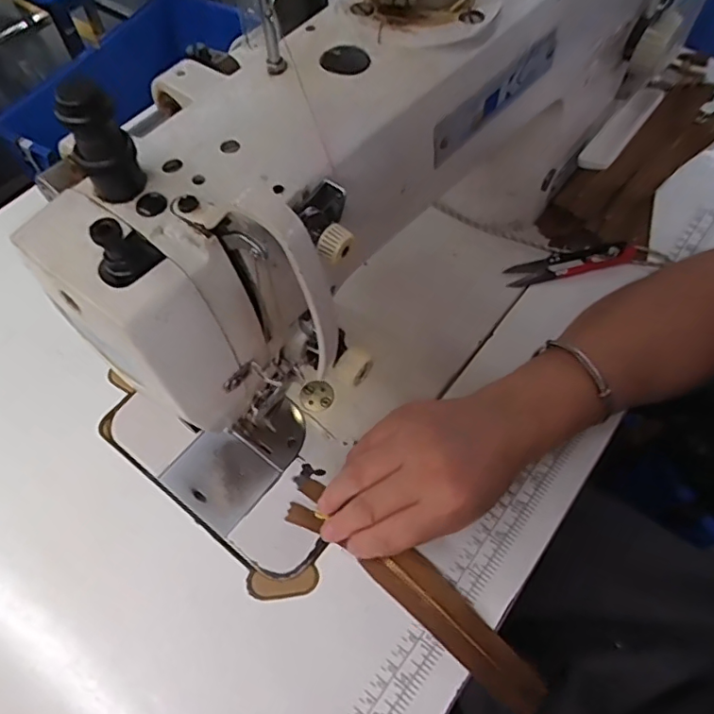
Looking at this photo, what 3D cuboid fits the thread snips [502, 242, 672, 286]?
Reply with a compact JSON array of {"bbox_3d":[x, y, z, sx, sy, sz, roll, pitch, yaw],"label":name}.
[{"bbox_3d":[0.191,-0.081,0.469,0.125,0.018,0.024,-8,60,-4],"label":"thread snips"}]

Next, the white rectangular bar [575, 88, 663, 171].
[{"bbox_3d":[0.217,-0.188,0.452,0.020,0.024,0.108,35,66,19],"label":"white rectangular bar"}]

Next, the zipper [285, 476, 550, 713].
[{"bbox_3d":[0.035,0.140,0.336,0.186,0.030,0.032,37,67,13],"label":"zipper"}]

